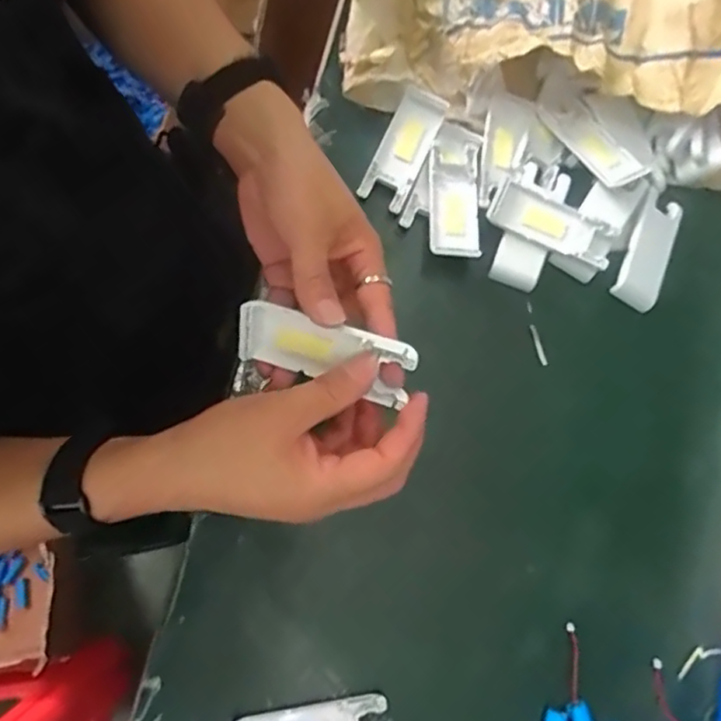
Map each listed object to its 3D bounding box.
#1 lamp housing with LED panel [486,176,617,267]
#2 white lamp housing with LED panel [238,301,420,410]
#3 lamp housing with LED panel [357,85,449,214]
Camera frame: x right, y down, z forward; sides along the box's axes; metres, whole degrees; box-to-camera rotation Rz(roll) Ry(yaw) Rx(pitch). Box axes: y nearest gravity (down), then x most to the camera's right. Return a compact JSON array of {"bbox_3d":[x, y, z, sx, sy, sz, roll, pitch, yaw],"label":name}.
[{"bbox_3d":[0.154,-0.109,0.504,0.100,0.018,0.043,29,76,1],"label":"lamp housing with LED panel"},{"bbox_3d":[-0.020,-0.004,0.355,0.104,0.009,0.039,17,121,13],"label":"white lamp housing with LED panel"},{"bbox_3d":[0.035,-0.176,0.514,0.040,0.016,0.102,25,76,0],"label":"lamp housing with LED panel"}]

